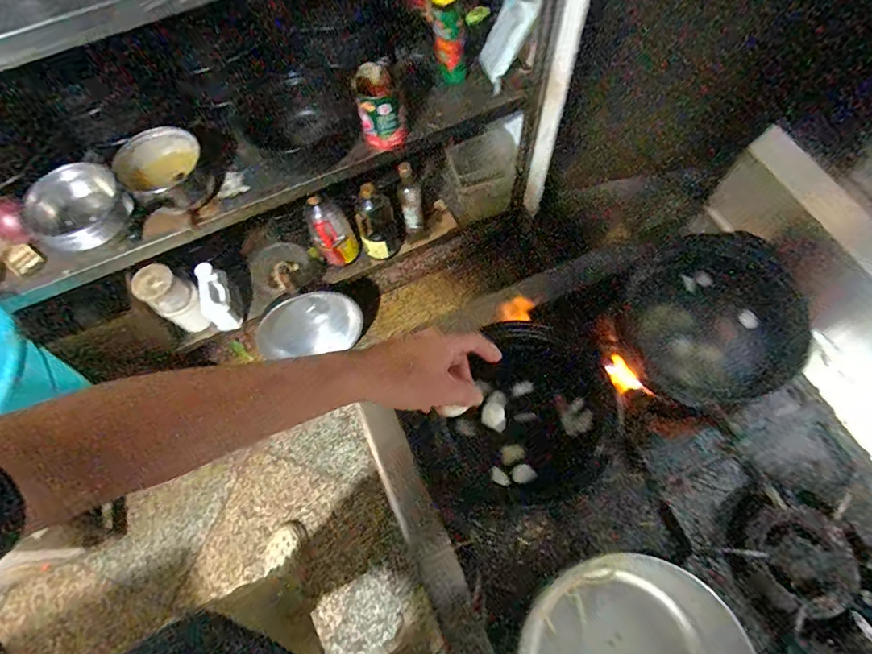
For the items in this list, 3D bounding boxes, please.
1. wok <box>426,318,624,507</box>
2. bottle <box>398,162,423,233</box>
[{"bbox_3d":[0.127,0.112,0.612,0.230,0.077,0.221,-1,68,3],"label":"wok"},{"bbox_3d":[-0.069,-0.355,1.302,0.058,0.236,0.049,-6,68,0],"label":"bottle"}]

